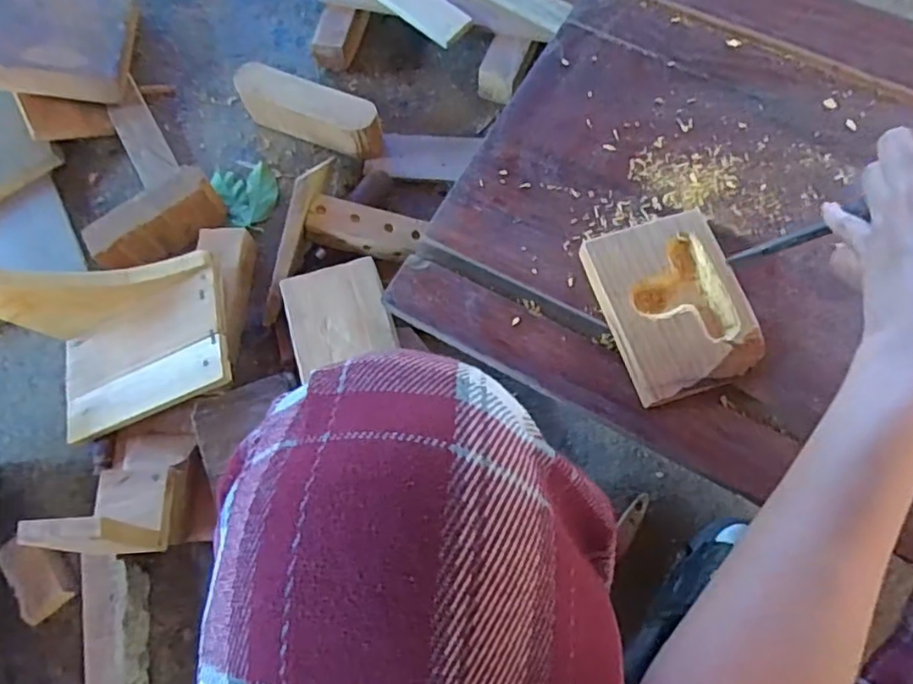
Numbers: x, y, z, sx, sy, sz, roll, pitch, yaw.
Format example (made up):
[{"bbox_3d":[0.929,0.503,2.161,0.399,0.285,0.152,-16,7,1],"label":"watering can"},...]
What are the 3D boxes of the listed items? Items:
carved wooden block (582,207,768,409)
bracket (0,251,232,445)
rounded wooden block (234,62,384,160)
[{"bbox_3d":[0.174,-0.030,0.503,0.105,0.028,0.142,-18,70,-5],"label":"carved wooden block"},{"bbox_3d":[-0.379,0.015,0.631,0.269,0.155,0.147,-6,55,-25],"label":"bracket"},{"bbox_3d":[-0.183,-0.283,0.778,0.198,0.076,0.046,23,72,10],"label":"rounded wooden block"}]

